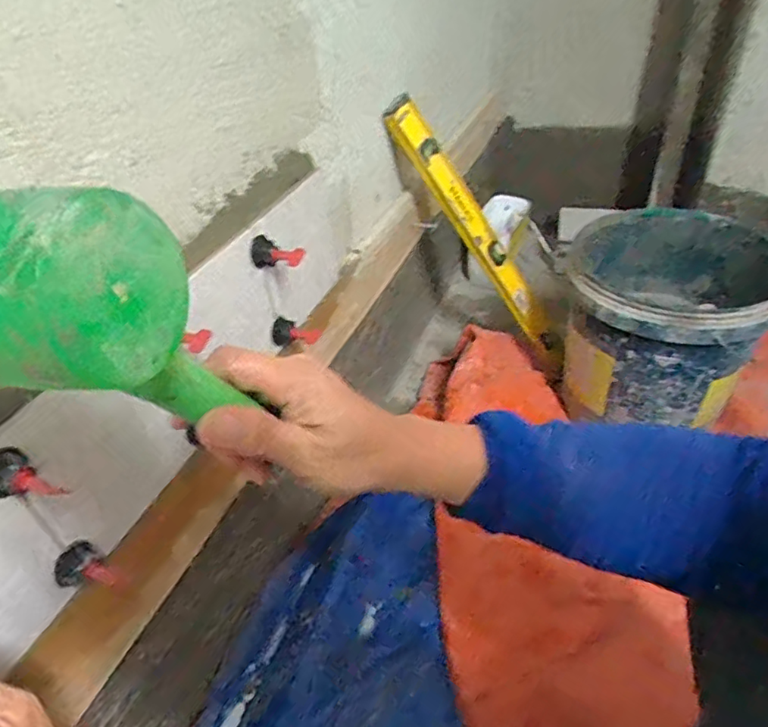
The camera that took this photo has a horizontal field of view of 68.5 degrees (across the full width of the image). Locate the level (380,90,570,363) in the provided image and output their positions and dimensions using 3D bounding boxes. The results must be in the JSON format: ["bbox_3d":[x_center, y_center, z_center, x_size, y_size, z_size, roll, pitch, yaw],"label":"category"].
[{"bbox_3d":[0.180,-0.198,0.978,0.049,0.585,0.033,-29,35,20],"label":"level"}]

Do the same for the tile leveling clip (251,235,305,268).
[{"bbox_3d":[-0.103,-0.107,0.551,0.049,0.026,0.027,14,43,22],"label":"tile leveling clip"}]

